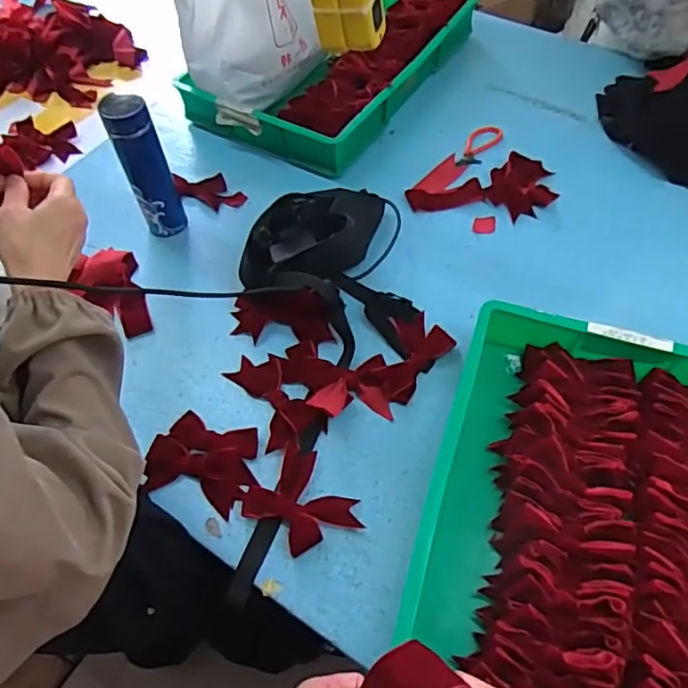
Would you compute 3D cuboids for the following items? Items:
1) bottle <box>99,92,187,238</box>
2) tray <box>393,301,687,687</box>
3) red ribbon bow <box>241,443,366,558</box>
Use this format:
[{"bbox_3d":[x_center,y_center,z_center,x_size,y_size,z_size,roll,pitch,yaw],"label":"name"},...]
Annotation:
[{"bbox_3d":[-0.297,-0.261,0.878,0.062,0.228,0.064,-19,58,-11],"label":"bottle"},{"bbox_3d":[0.269,0.222,0.614,0.363,0.085,0.532,15,58,11],"label":"tray"},{"bbox_3d":[-0.048,0.191,0.687,0.123,0.014,0.102,38,65,23],"label":"red ribbon bow"}]

